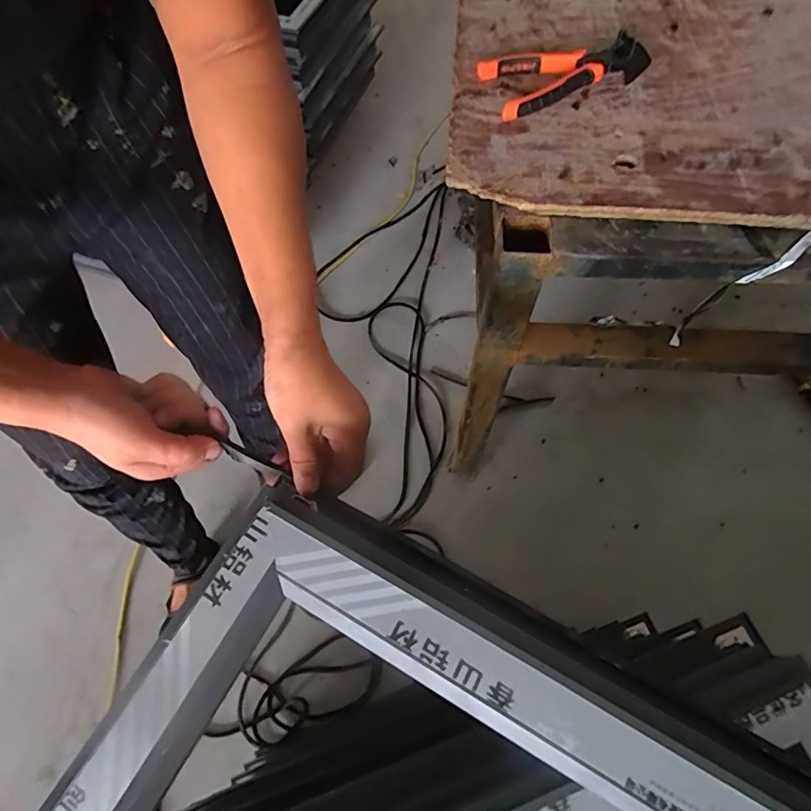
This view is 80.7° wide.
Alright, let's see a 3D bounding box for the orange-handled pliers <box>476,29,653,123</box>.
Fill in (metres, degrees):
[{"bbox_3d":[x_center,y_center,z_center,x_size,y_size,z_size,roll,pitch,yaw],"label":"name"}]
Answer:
[{"bbox_3d":[0.160,-0.363,0.511,0.160,0.029,0.092,-22,65,-9],"label":"orange-handled pliers"}]

